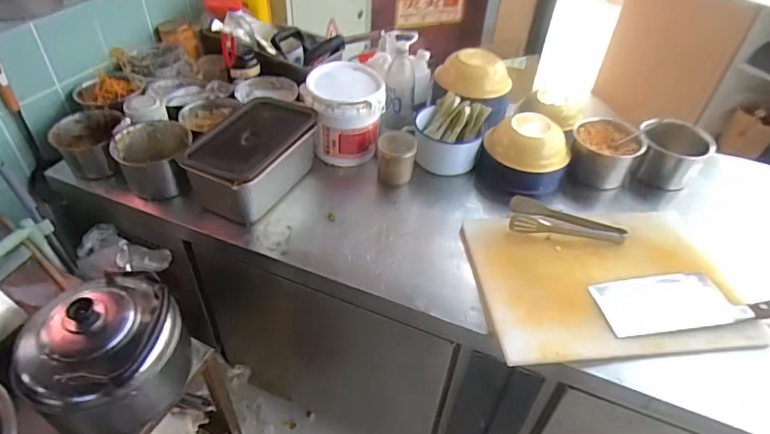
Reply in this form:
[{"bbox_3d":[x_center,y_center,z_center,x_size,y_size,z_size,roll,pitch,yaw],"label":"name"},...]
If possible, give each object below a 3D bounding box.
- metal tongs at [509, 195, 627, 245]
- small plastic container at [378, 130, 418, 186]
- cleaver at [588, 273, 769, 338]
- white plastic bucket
[{"bbox_3d":[0.373,0.014,1.026,0.238,0.043,0.085,6,43,2],"label":"metal tongs"},{"bbox_3d":[0.027,-0.127,1.123,0.084,0.097,0.081,4,43,0],"label":"small plastic container"},{"bbox_3d":[0.558,0.152,0.893,0.345,0.021,0.114,-4,43,-8],"label":"cleaver"},{"bbox_3d":[-0.095,-0.231,1.150,0.177,0.203,0.168,1,43,-3],"label":"white plastic bucket"}]

